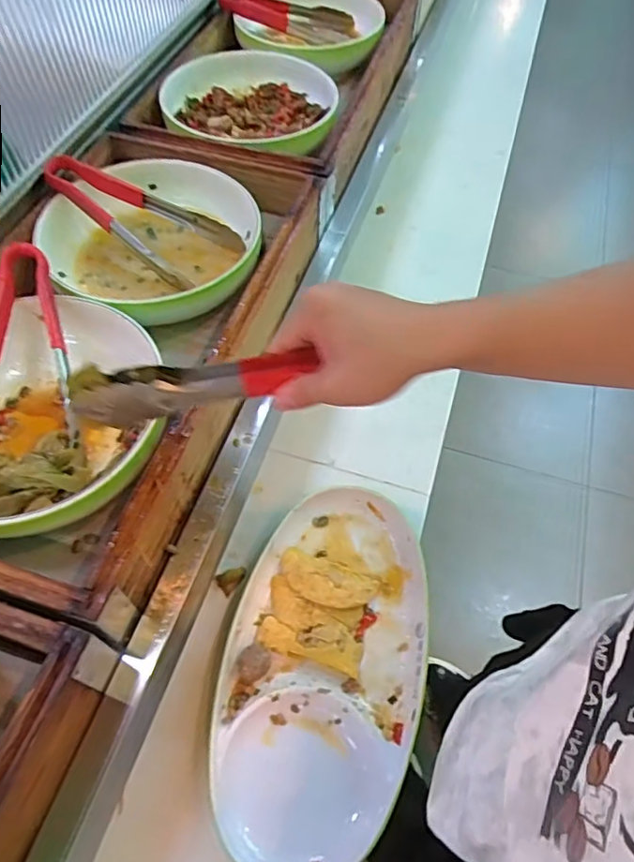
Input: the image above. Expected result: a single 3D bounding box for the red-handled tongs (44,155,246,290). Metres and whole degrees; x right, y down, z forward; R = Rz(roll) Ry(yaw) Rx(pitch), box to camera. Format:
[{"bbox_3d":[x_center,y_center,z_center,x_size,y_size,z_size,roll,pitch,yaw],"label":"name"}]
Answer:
[{"bbox_3d":[-0.207,-0.233,0.645,0.237,0.040,0.097,23,65,-5],"label":"red-handled tongs"}]

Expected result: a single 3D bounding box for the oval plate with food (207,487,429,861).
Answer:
[{"bbox_3d":[0.010,0.224,0.567,0.189,0.042,0.350,13,61,11],"label":"oval plate with food"}]

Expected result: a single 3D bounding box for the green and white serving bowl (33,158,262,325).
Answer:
[{"bbox_3d":[-0.187,-0.211,0.645,0.239,0.064,0.223,-2,60,3],"label":"green and white serving bowl"}]

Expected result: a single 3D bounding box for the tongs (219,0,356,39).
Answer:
[{"bbox_3d":[-0.044,-0.663,0.901,0.217,0.033,0.048,3,58,-15],"label":"tongs"}]

